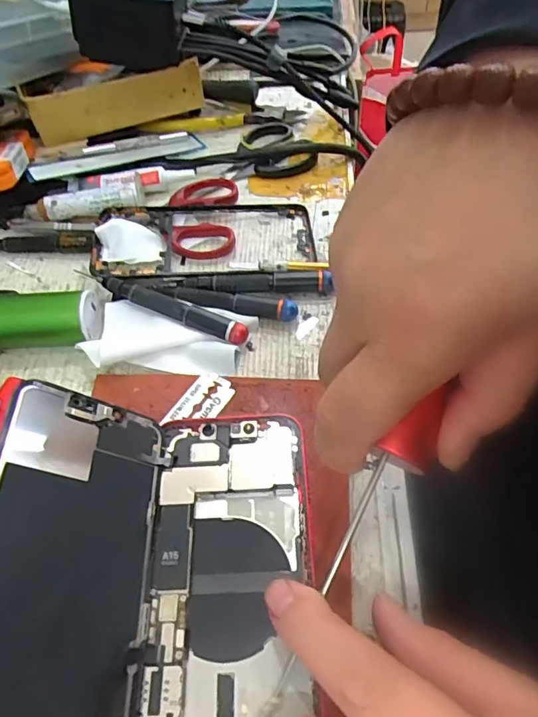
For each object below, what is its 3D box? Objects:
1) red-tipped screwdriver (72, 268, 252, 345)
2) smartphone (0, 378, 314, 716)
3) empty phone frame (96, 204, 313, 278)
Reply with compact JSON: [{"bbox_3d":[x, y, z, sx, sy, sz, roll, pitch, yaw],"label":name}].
[{"bbox_3d":[-0.070,-0.036,0.328,0.123,0.011,0.012,20,58,18],"label":"red-tipped screwdriver"},{"bbox_3d":[-0.046,0.082,0.190,0.119,0.027,0.142,16,53,-22],"label":"smartphone"},{"bbox_3d":[-0.047,-0.089,0.367,0.160,0.011,0.080,-7,54,-1],"label":"empty phone frame"}]

